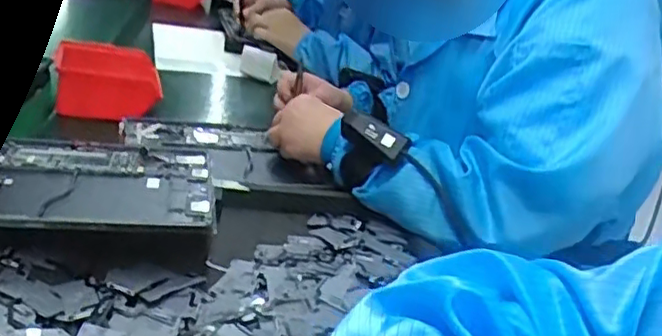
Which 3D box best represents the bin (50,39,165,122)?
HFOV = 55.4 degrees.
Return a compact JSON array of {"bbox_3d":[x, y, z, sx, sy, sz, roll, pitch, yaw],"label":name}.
[{"bbox_3d":[-0.291,-0.114,0.824,0.124,0.077,0.116,-2,25,-18],"label":"bin"}]

